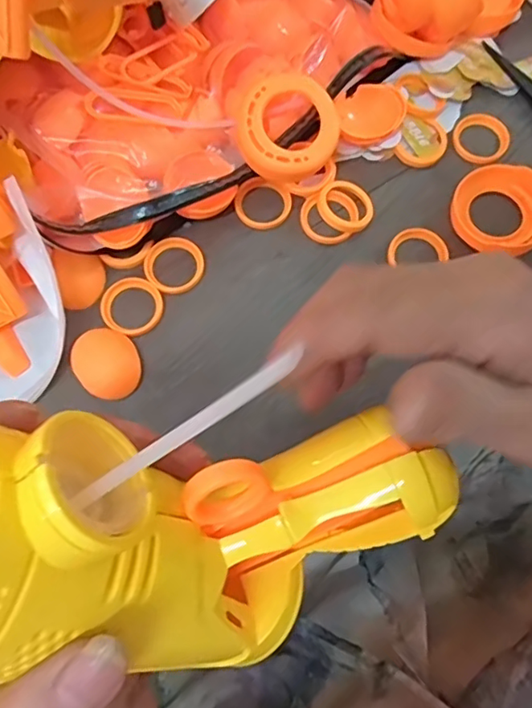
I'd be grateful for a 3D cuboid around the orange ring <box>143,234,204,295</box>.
[{"bbox_3d":[-0.055,-0.054,0.330,0.035,0.004,0.035,0,74,0],"label":"orange ring"}]

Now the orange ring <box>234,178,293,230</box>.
[{"bbox_3d":[-0.002,-0.095,0.344,0.035,0.004,0.035,0,74,0],"label":"orange ring"}]

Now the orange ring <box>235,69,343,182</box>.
[{"bbox_3d":[0.013,-0.129,0.316,0.056,0.022,0.056,0,89,-8],"label":"orange ring"}]

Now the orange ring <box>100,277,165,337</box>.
[{"bbox_3d":[-0.078,-0.028,0.322,0.035,0.004,0.035,0,74,0],"label":"orange ring"}]

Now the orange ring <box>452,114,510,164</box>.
[{"bbox_3d":[0.141,-0.141,0.361,0.035,0.009,0.033,0,74,0],"label":"orange ring"}]

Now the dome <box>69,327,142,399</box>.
[{"bbox_3d":[-0.090,0.005,0.311,0.034,0.005,0.042,-41,78,-11],"label":"dome"}]

